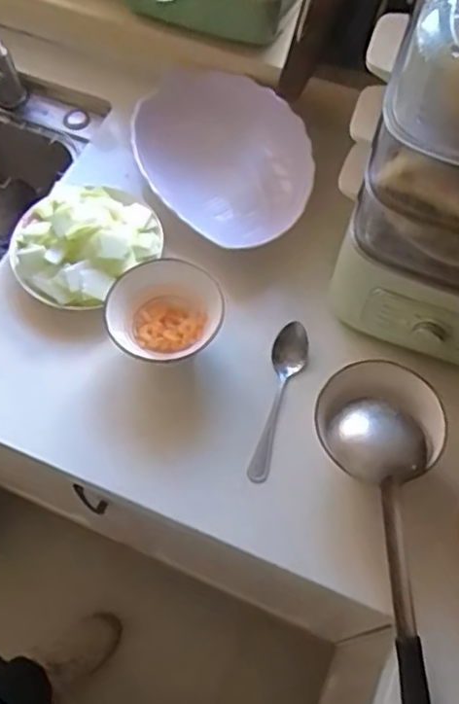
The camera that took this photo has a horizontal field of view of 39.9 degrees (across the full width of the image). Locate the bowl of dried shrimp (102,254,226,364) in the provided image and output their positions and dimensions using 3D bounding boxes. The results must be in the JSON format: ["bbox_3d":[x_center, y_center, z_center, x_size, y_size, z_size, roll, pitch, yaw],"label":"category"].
[{"bbox_3d":[-0.069,-0.040,0.679,0.120,0.064,0.105,-23,66,-10],"label":"bowl of dried shrimp"}]

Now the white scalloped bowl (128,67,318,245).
[{"bbox_3d":[-0.006,-0.236,0.778,0.189,0.063,0.253,-20,65,-9],"label":"white scalloped bowl"}]

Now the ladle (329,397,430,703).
[{"bbox_3d":[0.163,0.193,0.558,0.078,0.077,0.309,-11,64,-5],"label":"ladle"}]

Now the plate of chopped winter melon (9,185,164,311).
[{"bbox_3d":[-0.162,-0.121,0.718,0.165,0.073,0.142,-16,64,-7],"label":"plate of chopped winter melon"}]

